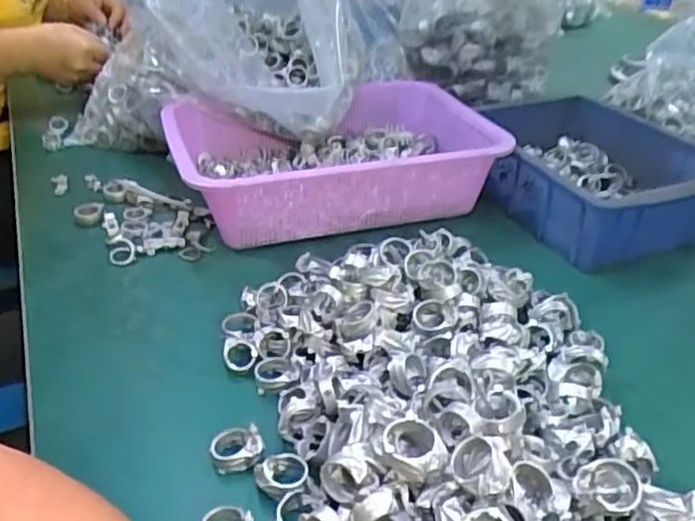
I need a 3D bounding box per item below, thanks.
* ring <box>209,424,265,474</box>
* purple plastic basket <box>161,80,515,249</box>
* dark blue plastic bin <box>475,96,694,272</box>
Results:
[{"bbox_3d":[-0.064,0.111,0.392,0.030,0.020,0.022,-6,31,-9],"label":"ring"},{"bbox_3d":[-0.020,-0.109,0.680,0.301,0.085,0.246,-11,34,-17],"label":"purple plastic basket"},{"bbox_3d":[0.236,-0.087,0.680,0.188,0.076,0.260,-13,33,-21],"label":"dark blue plastic bin"}]

